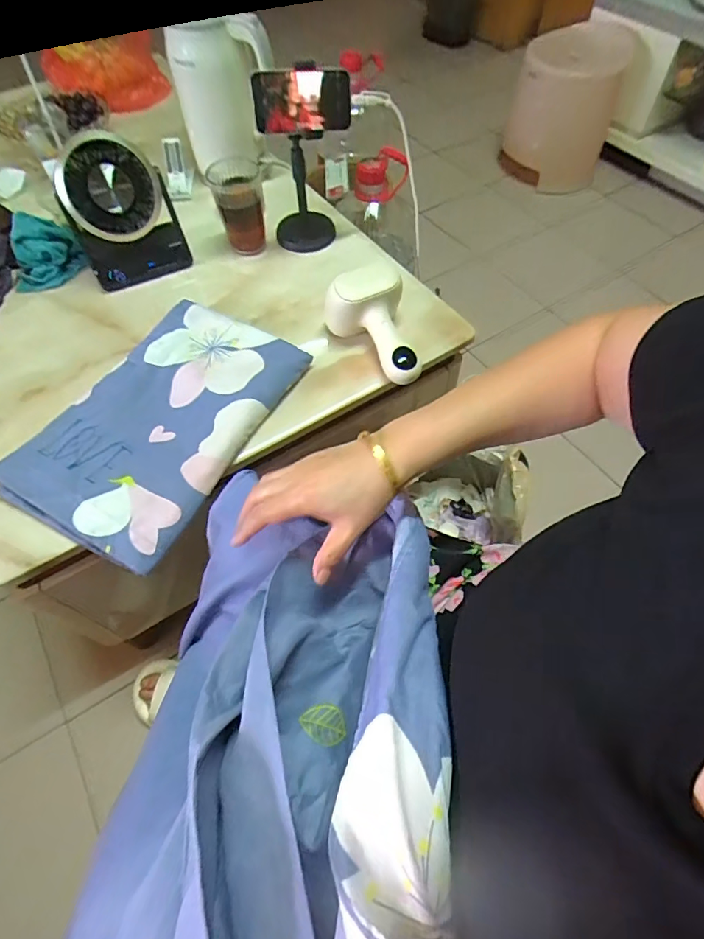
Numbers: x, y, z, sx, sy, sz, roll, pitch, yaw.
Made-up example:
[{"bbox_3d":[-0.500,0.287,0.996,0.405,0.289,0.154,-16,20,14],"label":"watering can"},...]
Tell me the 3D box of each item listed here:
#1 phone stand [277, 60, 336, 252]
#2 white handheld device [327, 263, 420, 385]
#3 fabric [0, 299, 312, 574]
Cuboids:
[{"bbox_3d":[-0.092,-0.511,0.806,0.108,0.285,0.128,-3,58,-1],"label":"phone stand"},{"bbox_3d":[0.029,-0.206,0.698,0.112,0.111,0.163,-13,58,-7],"label":"white handheld device"},{"bbox_3d":[-0.262,-0.071,0.661,0.245,0.047,0.375,26,62,17],"label":"fabric"}]

